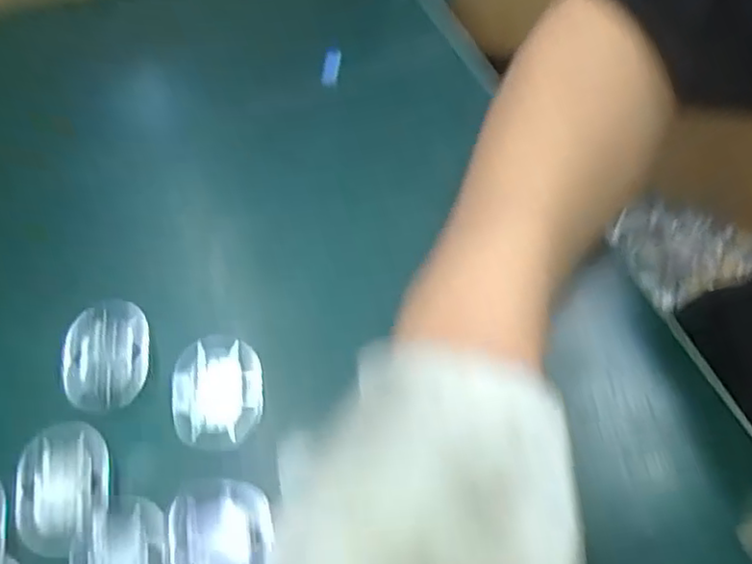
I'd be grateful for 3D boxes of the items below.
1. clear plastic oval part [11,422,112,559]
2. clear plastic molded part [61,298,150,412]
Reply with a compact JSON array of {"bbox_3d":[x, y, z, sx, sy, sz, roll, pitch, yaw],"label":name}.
[{"bbox_3d":[-0.129,0.084,0.276,0.036,0.006,0.050,-8,61,-2],"label":"clear plastic oval part"},{"bbox_3d":[-0.123,0.032,0.306,0.036,0.014,0.050,-5,59,-3],"label":"clear plastic molded part"}]

